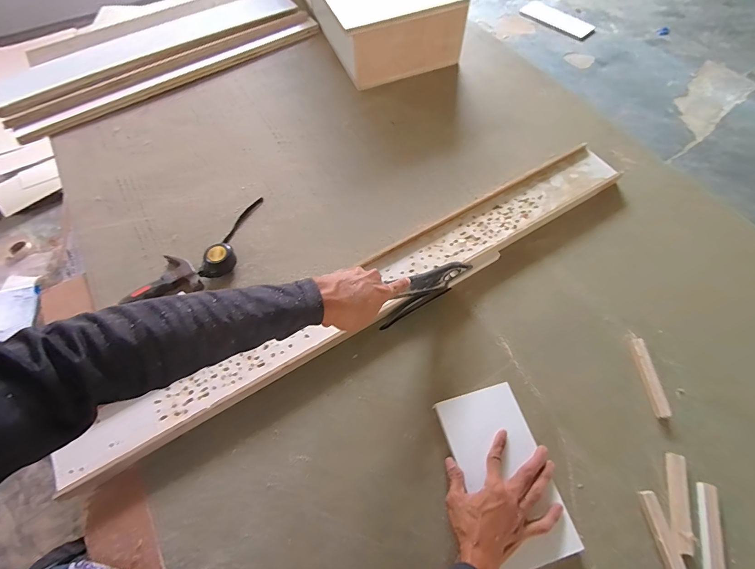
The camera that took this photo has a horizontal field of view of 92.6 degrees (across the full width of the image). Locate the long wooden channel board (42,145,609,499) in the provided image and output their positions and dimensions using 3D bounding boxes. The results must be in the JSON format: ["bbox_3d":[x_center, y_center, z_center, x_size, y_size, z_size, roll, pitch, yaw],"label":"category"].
[{"bbox_3d":[0.008,0.008,0.675,1.121,0.029,0.122,-30,66,-14],"label":"long wooden channel board"}]

